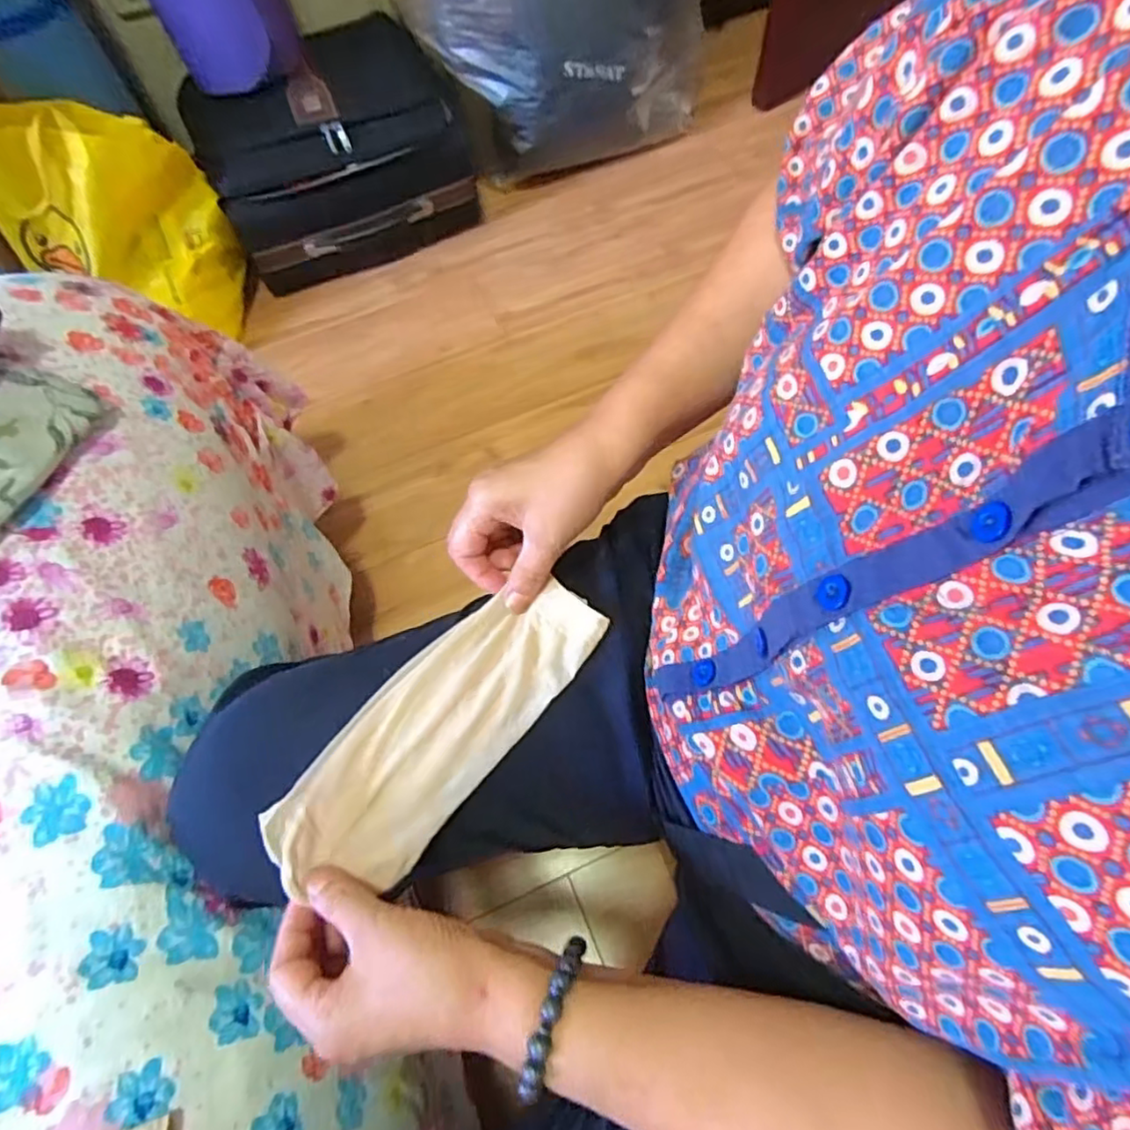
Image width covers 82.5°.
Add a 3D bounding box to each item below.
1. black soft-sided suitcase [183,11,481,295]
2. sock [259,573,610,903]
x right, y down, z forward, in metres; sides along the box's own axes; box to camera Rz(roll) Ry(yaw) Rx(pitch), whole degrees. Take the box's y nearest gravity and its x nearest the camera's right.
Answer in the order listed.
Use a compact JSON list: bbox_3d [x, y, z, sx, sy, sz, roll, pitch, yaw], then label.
[{"bbox_3d":[-0.414,-0.742,1.174,0.433,0.253,0.304,-26,71,-7],"label":"black soft-sided suitcase"},{"bbox_3d":[-0.068,0.088,0.363,0.209,0.028,0.080,-42,74,-17],"label":"sock"}]

